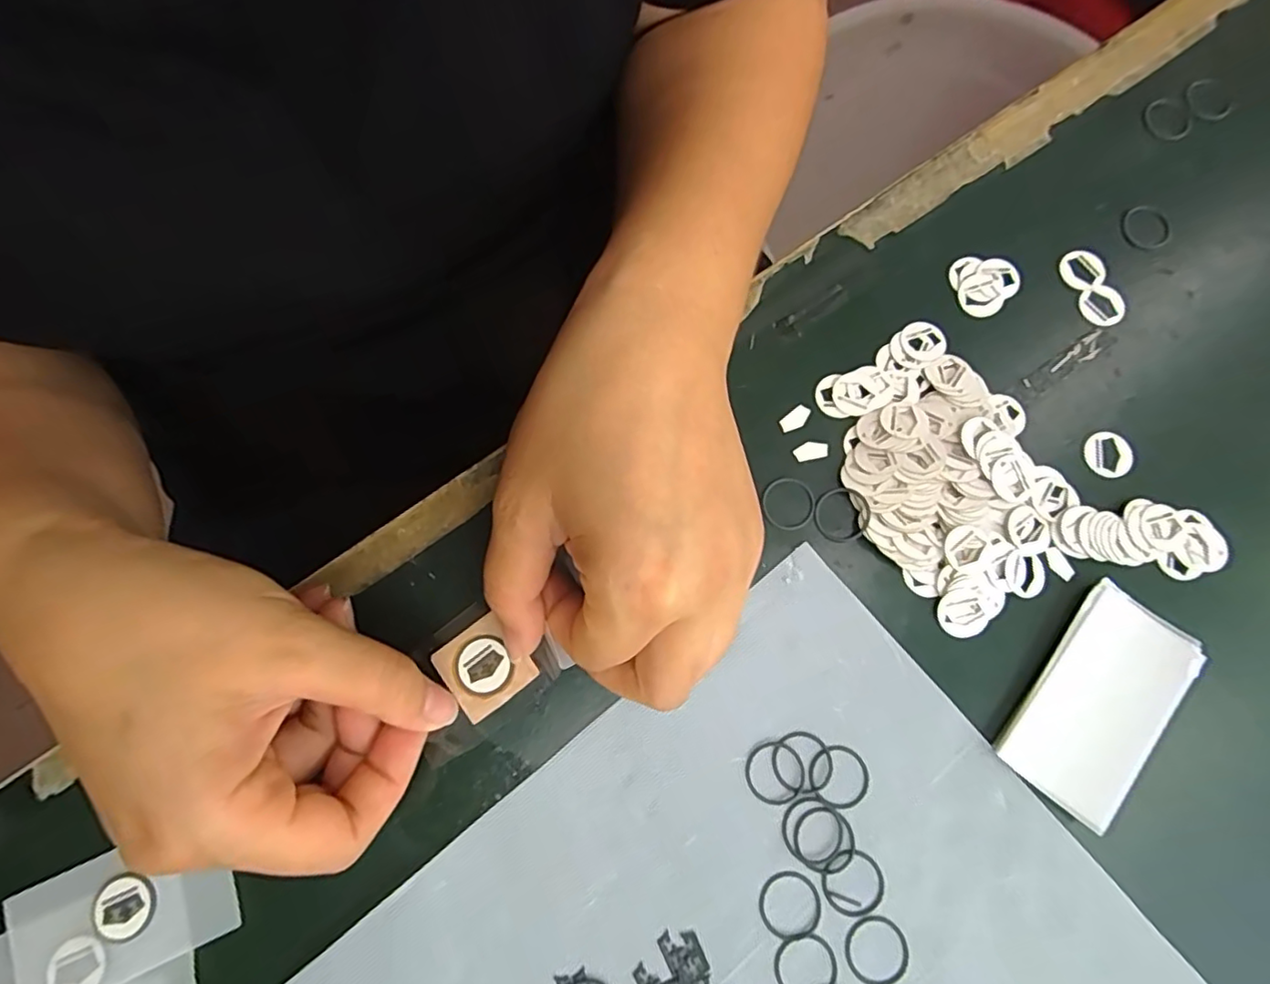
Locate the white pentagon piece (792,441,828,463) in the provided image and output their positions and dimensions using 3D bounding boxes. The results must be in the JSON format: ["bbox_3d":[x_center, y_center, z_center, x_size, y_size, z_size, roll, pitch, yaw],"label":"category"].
[{"bbox_3d":[0.069,-0.016,0.239,0.013,0.004,0.007,-11,78,-3],"label":"white pentagon piece"}]

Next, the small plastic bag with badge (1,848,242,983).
[{"bbox_3d":[-0.173,0.142,0.202,0.070,0.004,0.041,-25,79,-5],"label":"small plastic bag with badge"}]

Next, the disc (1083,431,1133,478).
[{"bbox_3d":[0.186,-0.015,0.237,0.015,0.006,0.018,-17,78,-4],"label":"disc"}]

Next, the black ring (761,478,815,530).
[{"bbox_3d":[0.060,0.004,0.234,0.019,0.004,0.020,0,78,0],"label":"black ring"}]

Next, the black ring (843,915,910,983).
[{"bbox_3d":[0.081,0.153,0.200,0.021,0.004,0.020,0,78,0],"label":"black ring"}]

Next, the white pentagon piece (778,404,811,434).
[{"bbox_3d":[0.064,-0.029,0.241,0.014,0.004,0.008,-38,80,-8],"label":"white pentagon piece"}]

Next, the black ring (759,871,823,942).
[{"bbox_3d":[0.052,0.140,0.205,0.021,0.004,0.021,0,79,1],"label":"black ring"}]

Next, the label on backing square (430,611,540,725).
[{"bbox_3d":[-0.055,0.062,0.216,0.028,0.004,0.029,-37,80,-8],"label":"label on backing square"}]

